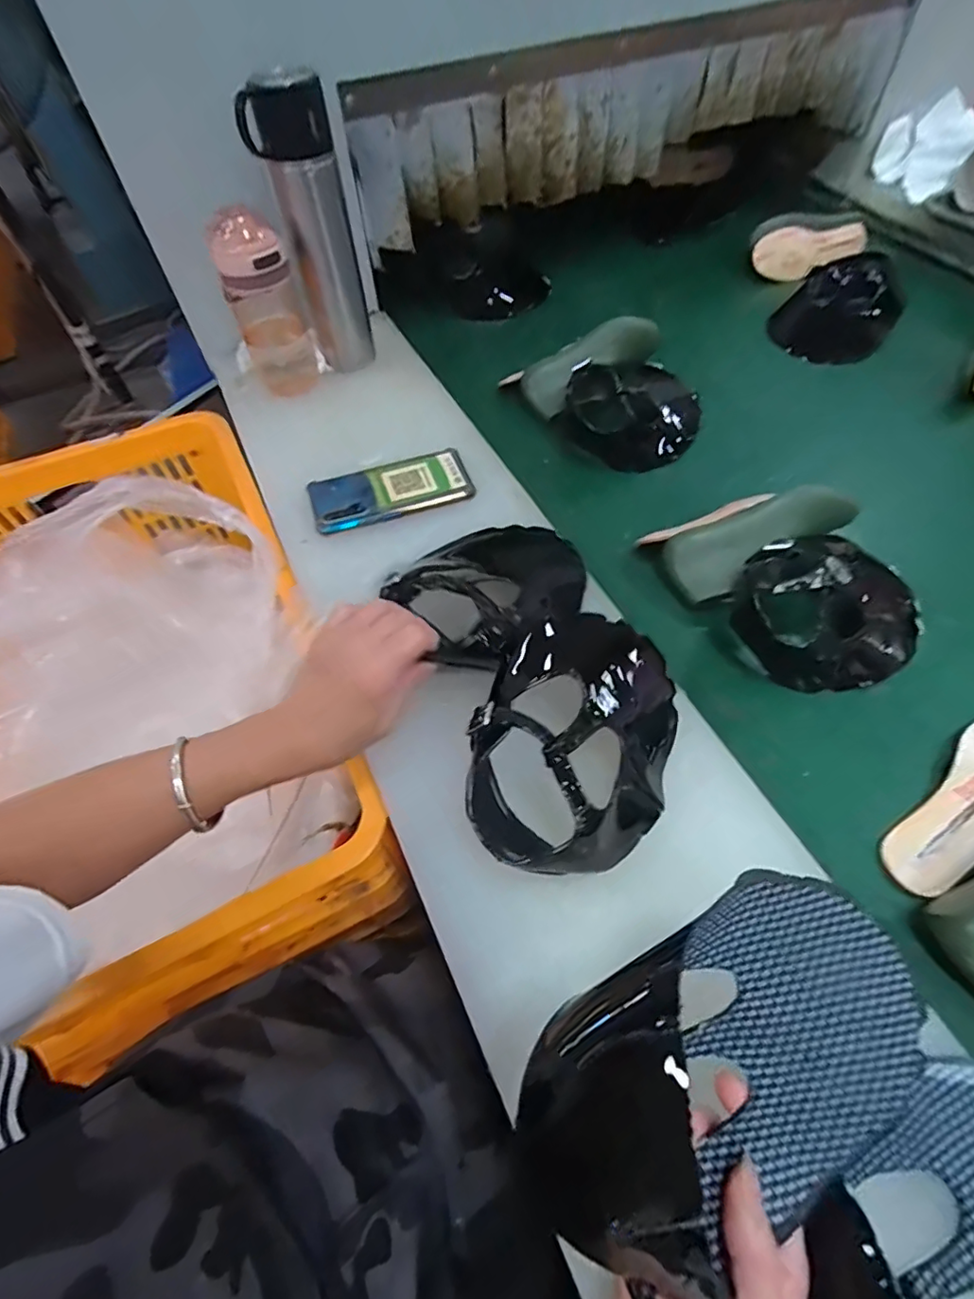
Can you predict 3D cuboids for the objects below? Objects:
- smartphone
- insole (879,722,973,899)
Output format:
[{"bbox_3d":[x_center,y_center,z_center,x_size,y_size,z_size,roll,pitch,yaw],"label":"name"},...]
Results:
[{"bbox_3d":[-0.099,-0.167,0.577,0.162,0.011,0.081,-18,60,-9],"label":"smartphone"},{"bbox_3d":[0.377,0.117,0.430,0.183,0.017,0.062,-35,64,-18],"label":"insole"}]

